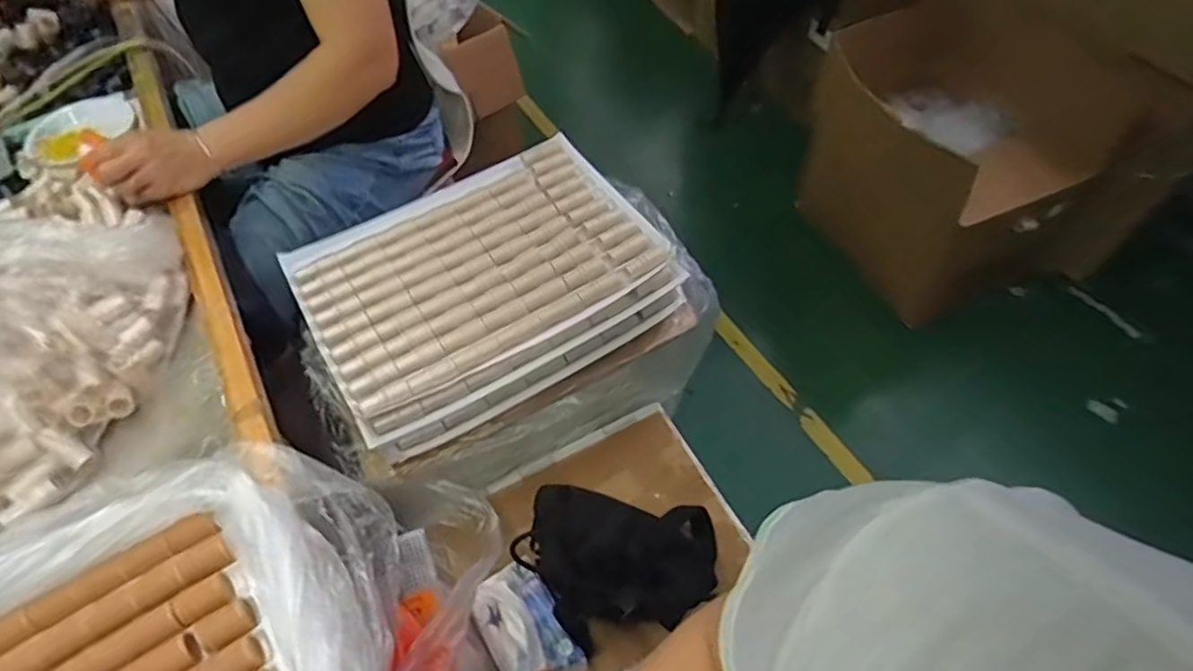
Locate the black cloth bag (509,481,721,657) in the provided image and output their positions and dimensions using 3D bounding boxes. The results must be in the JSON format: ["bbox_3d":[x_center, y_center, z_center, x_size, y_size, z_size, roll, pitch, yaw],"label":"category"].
[{"bbox_3d":[0.034,0.274,0.801,0.226,0.146,0.190,4,55,7],"label":"black cloth bag"}]

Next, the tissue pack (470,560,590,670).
[{"bbox_3d":[-0.086,0.351,0.770,0.090,0.070,0.145,-31,58,-17],"label":"tissue pack"}]

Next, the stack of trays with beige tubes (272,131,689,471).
[{"bbox_3d":[-0.152,-0.073,0.891,0.445,0.099,0.320,-29,58,-16],"label":"stack of trays with beige tubes"}]

